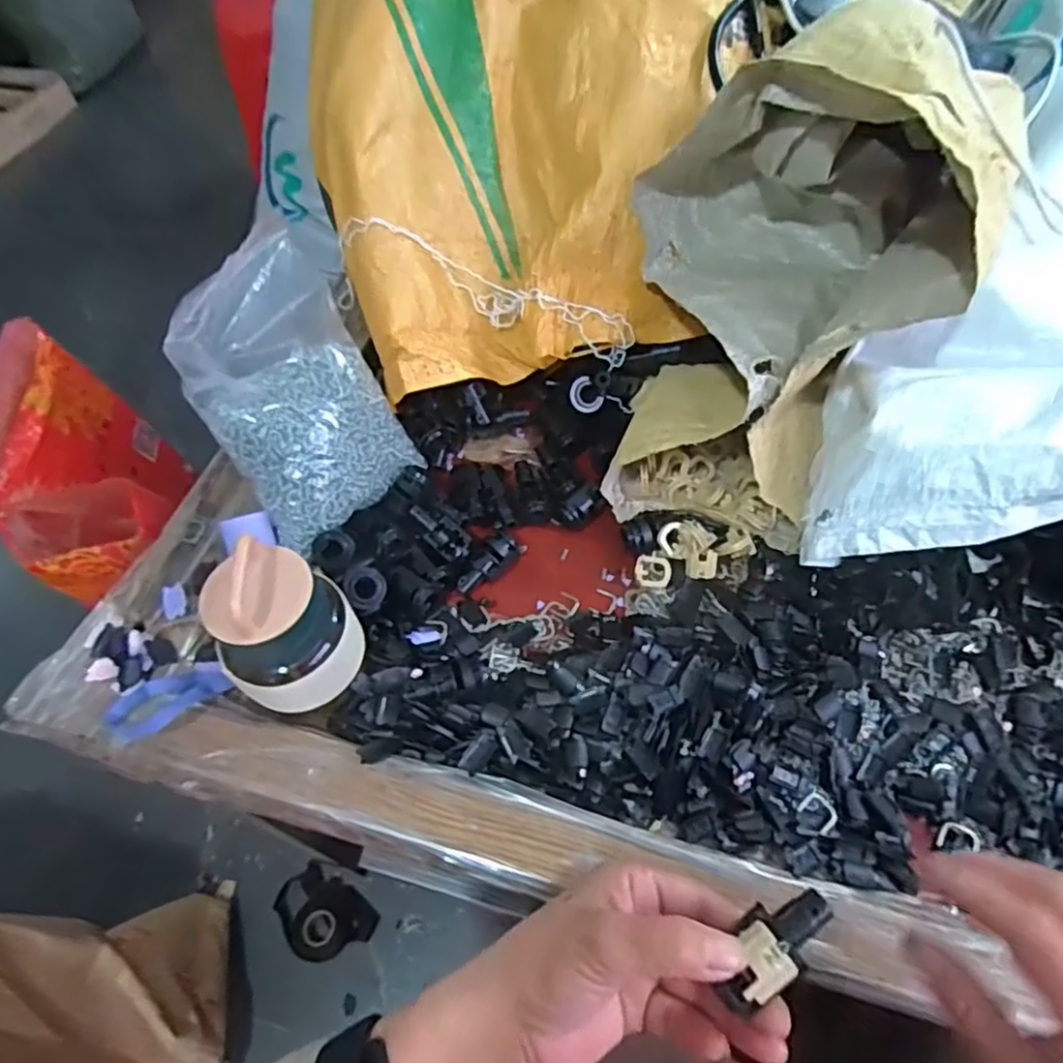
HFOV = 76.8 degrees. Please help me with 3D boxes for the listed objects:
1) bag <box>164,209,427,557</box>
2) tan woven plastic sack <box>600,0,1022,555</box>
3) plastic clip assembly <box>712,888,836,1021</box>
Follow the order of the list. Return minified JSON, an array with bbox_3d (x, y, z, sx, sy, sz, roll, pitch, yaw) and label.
[{"bbox_3d":[-0.168,-0.112,0.470,0.121,0.133,0.200,-22,59,-9],"label":"bag"},{"bbox_3d":[0.170,-0.153,0.443,0.210,0.243,0.234,9,59,10],"label":"tan woven plastic sack"},{"bbox_3d":[0.092,0.156,0.253,0.050,0.009,0.023,-37,62,-22],"label":"plastic clip assembly"}]

